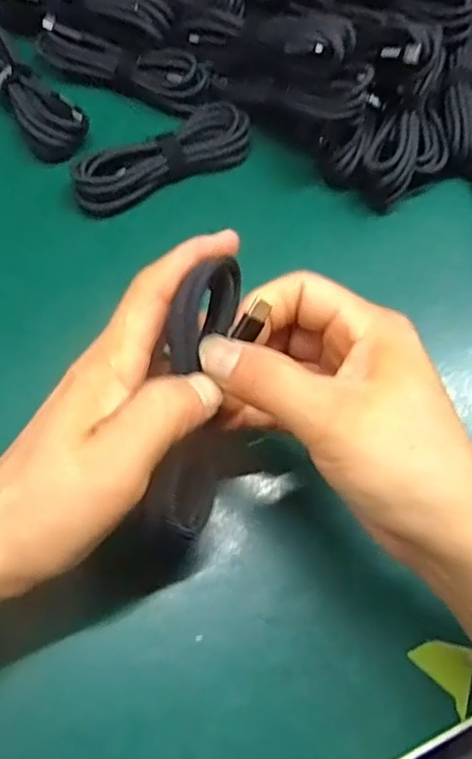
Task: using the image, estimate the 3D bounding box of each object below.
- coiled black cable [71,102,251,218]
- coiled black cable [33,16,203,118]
[{"bbox_3d":[-0.043,-0.132,0.359,0.111,0.018,0.037,-30,72,-15],"label":"coiled black cable"},{"bbox_3d":[-0.072,-0.200,0.386,0.109,0.019,0.034,22,68,5],"label":"coiled black cable"}]

